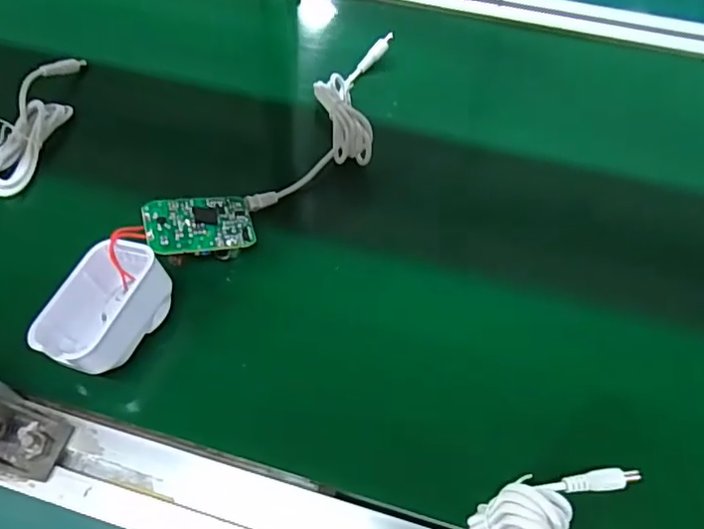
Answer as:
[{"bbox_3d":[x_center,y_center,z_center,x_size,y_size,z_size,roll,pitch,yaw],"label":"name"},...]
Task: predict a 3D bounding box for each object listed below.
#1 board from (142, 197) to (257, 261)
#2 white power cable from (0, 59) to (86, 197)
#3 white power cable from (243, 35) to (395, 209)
[{"bbox_3d":[-0.091,-0.022,0.343,0.061,0.012,0.039,-8,60,-25],"label":"board"},{"bbox_3d":[-0.249,-0.103,0.414,0.090,0.034,0.135,12,57,8],"label":"white power cable"},{"bbox_3d":[-0.007,-0.102,0.405,0.057,0.023,0.186,17,57,11],"label":"white power cable"}]

